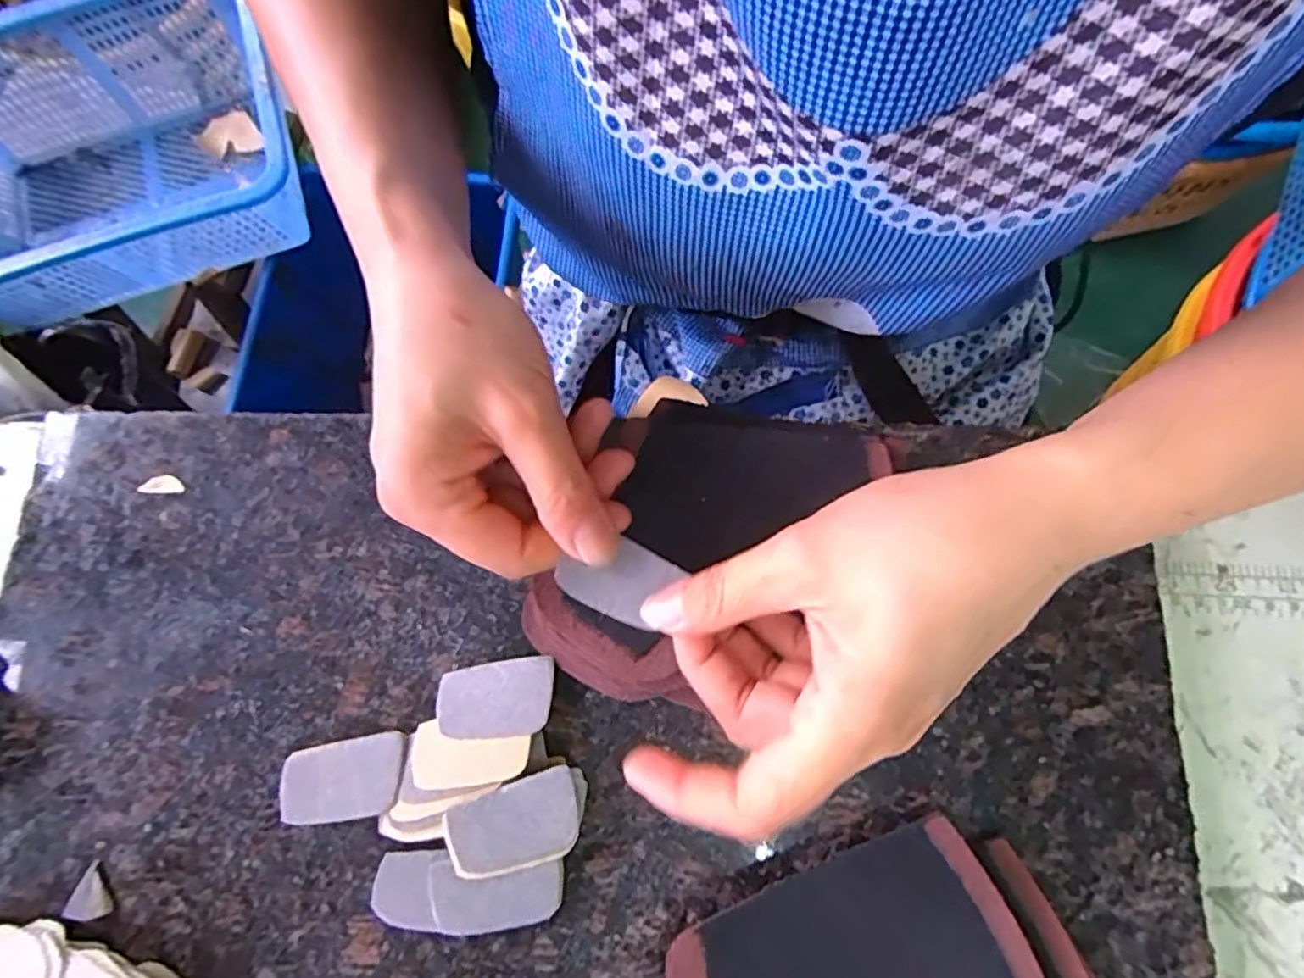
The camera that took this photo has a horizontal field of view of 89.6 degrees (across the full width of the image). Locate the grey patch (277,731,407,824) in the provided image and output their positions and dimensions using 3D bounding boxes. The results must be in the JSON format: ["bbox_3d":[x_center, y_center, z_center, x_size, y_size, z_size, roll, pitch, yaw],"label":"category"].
[{"bbox_3d":[-0.123,0.116,0.261,0.049,0.004,0.029,-12,61,0],"label":"grey patch"}]

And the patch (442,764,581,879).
[{"bbox_3d":[-0.053,0.128,0.251,0.051,0.005,0.030,-17,76,-2],"label":"patch"}]

